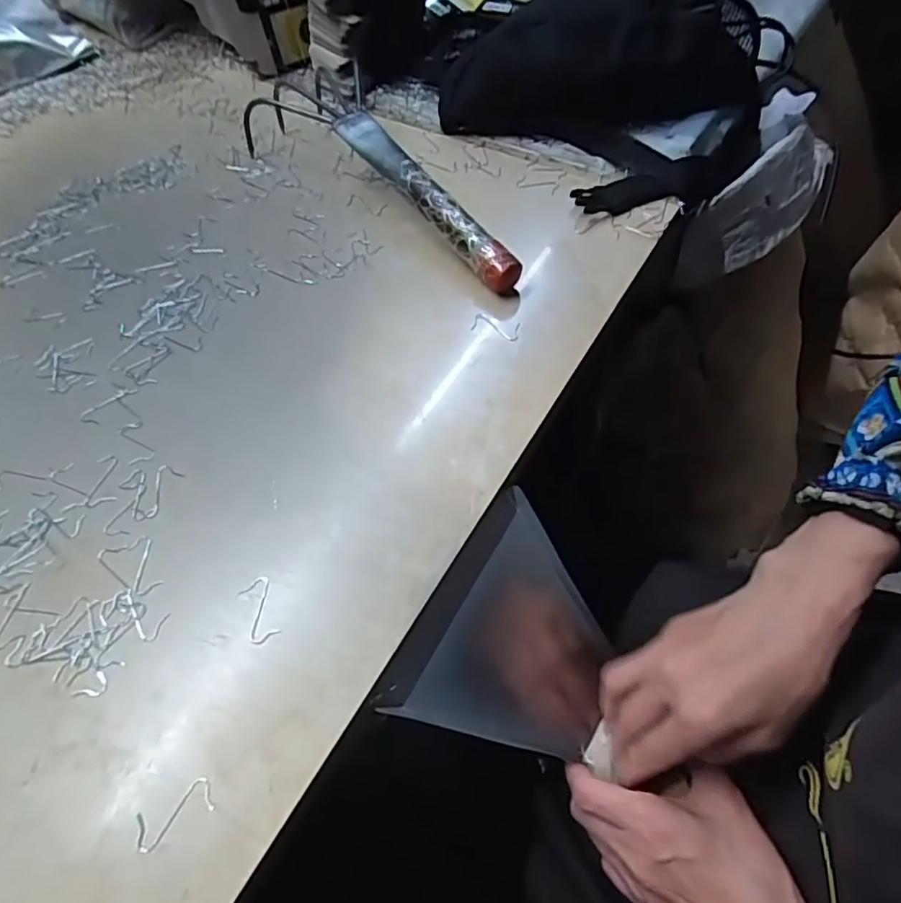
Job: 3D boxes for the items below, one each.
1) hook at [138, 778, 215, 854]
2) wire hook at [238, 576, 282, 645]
[{"bbox_3d":[-0.126,0.165,0.260,0.035,0.004,0.016,-28,62,-12],"label":"hook"},{"bbox_3d":[-0.103,0.085,0.309,0.018,0.004,0.035,-24,61,-11],"label":"wire hook"}]

